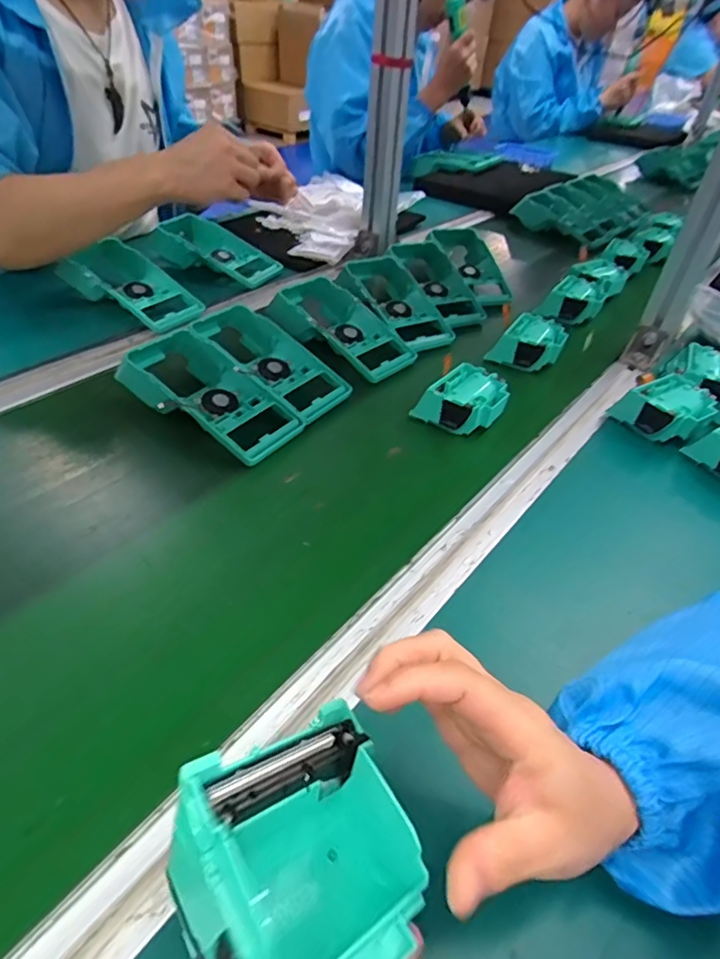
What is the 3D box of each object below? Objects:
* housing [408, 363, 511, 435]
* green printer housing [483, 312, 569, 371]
[{"bbox_3d":[0.107,-0.082,0.557,0.077,0.037,0.073,29,48,25],"label":"housing"},{"bbox_3d":[0.209,-0.171,0.671,0.083,0.037,0.089,21,45,18],"label":"green printer housing"}]

